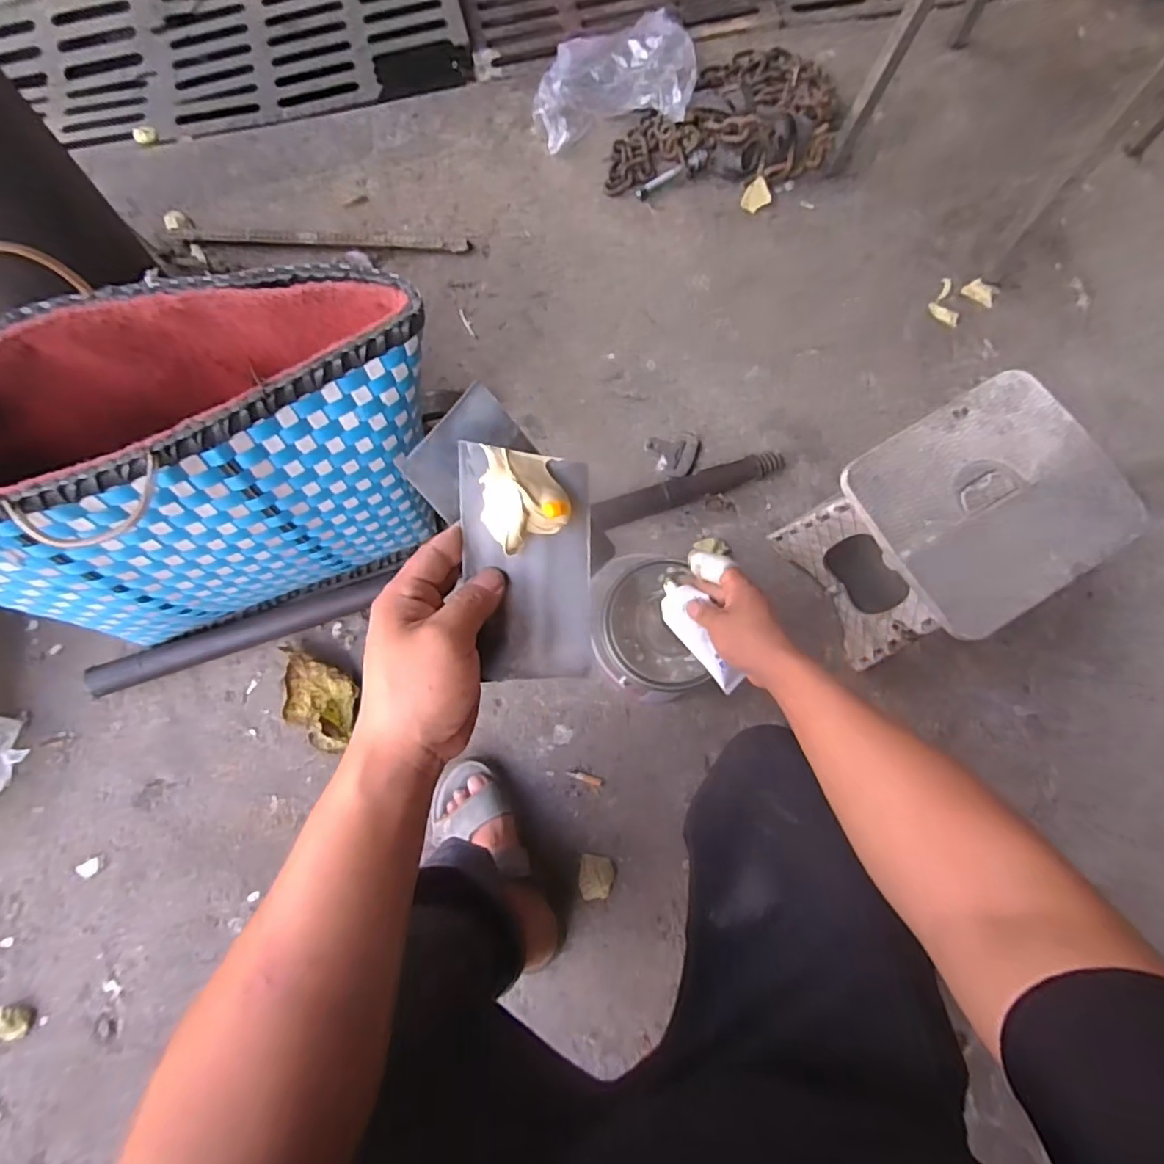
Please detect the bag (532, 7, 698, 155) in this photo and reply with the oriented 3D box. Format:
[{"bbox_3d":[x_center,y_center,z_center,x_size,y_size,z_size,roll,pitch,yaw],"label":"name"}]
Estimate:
[{"bbox_3d":[0.052,-0.915,1.018,0.285,0.072,0.296,-5,76,-2],"label":"bag"}]

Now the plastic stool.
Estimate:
[{"bbox_3d":[0.447,-0.067,0.718,0.263,0.207,0.221,-29,78,-8],"label":"plastic stool"}]

